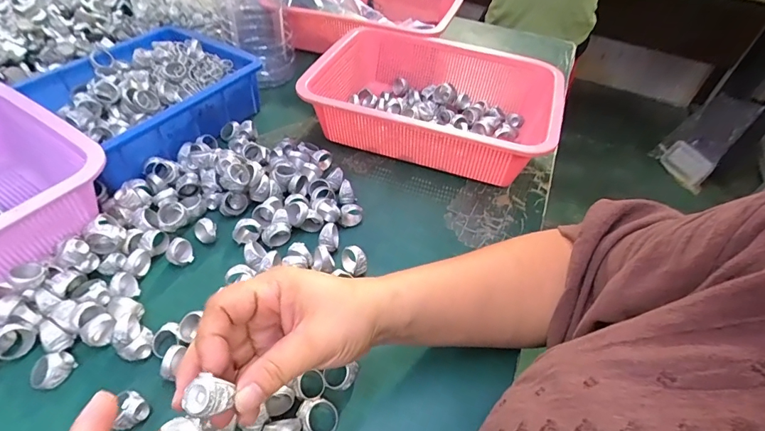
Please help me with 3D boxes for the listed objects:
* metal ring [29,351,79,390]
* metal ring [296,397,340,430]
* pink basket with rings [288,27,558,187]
[{"bbox_3d":[-0.251,0.116,0.313,0.025,0.017,0.027,3,46,-3],"label":"metal ring"},{"bbox_3d":[-0.046,0.146,0.299,0.031,0.009,0.027,41,43,-10],"label":"metal ring"},{"bbox_3d":[0.069,-0.149,0.551,0.299,0.084,0.237,18,47,11],"label":"pink basket with rings"}]

